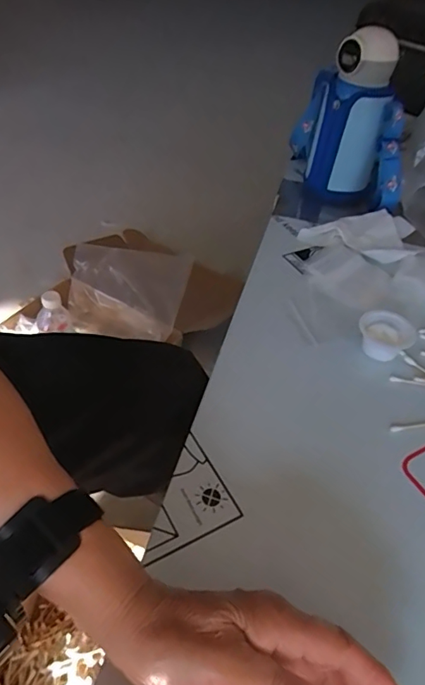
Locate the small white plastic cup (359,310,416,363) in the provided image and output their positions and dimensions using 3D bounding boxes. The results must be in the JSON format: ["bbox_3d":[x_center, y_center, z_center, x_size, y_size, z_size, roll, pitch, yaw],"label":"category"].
[{"bbox_3d":[0.174,-0.008,0.487,0.052,0.027,0.051,2,45,-2],"label":"small white plastic cup"}]

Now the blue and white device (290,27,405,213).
[{"bbox_3d":[0.196,-0.316,0.678,0.088,0.197,0.211,-8,46,-12],"label":"blue and white device"}]

